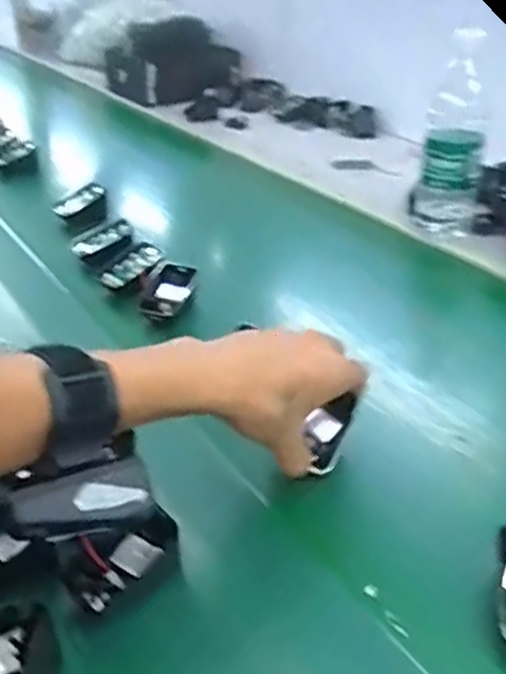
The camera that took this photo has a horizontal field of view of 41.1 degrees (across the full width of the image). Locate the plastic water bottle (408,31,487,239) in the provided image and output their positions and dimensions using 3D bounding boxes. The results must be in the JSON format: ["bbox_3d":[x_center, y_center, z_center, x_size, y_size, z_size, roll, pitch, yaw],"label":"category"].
[{"bbox_3d":[0.226,-0.225,0.769,0.072,0.223,0.060,9,33,14],"label":"plastic water bottle"}]

